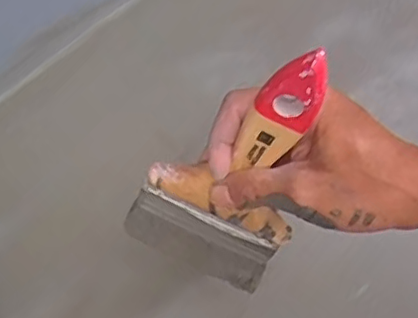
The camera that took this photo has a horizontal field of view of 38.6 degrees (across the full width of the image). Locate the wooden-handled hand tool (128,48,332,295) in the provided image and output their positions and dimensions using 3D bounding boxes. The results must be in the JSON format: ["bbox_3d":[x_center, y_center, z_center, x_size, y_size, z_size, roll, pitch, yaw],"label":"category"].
[{"bbox_3d":[0.013,0.012,0.362,0.099,0.218,0.021,18,52,-5],"label":"wooden-handled hand tool"}]

